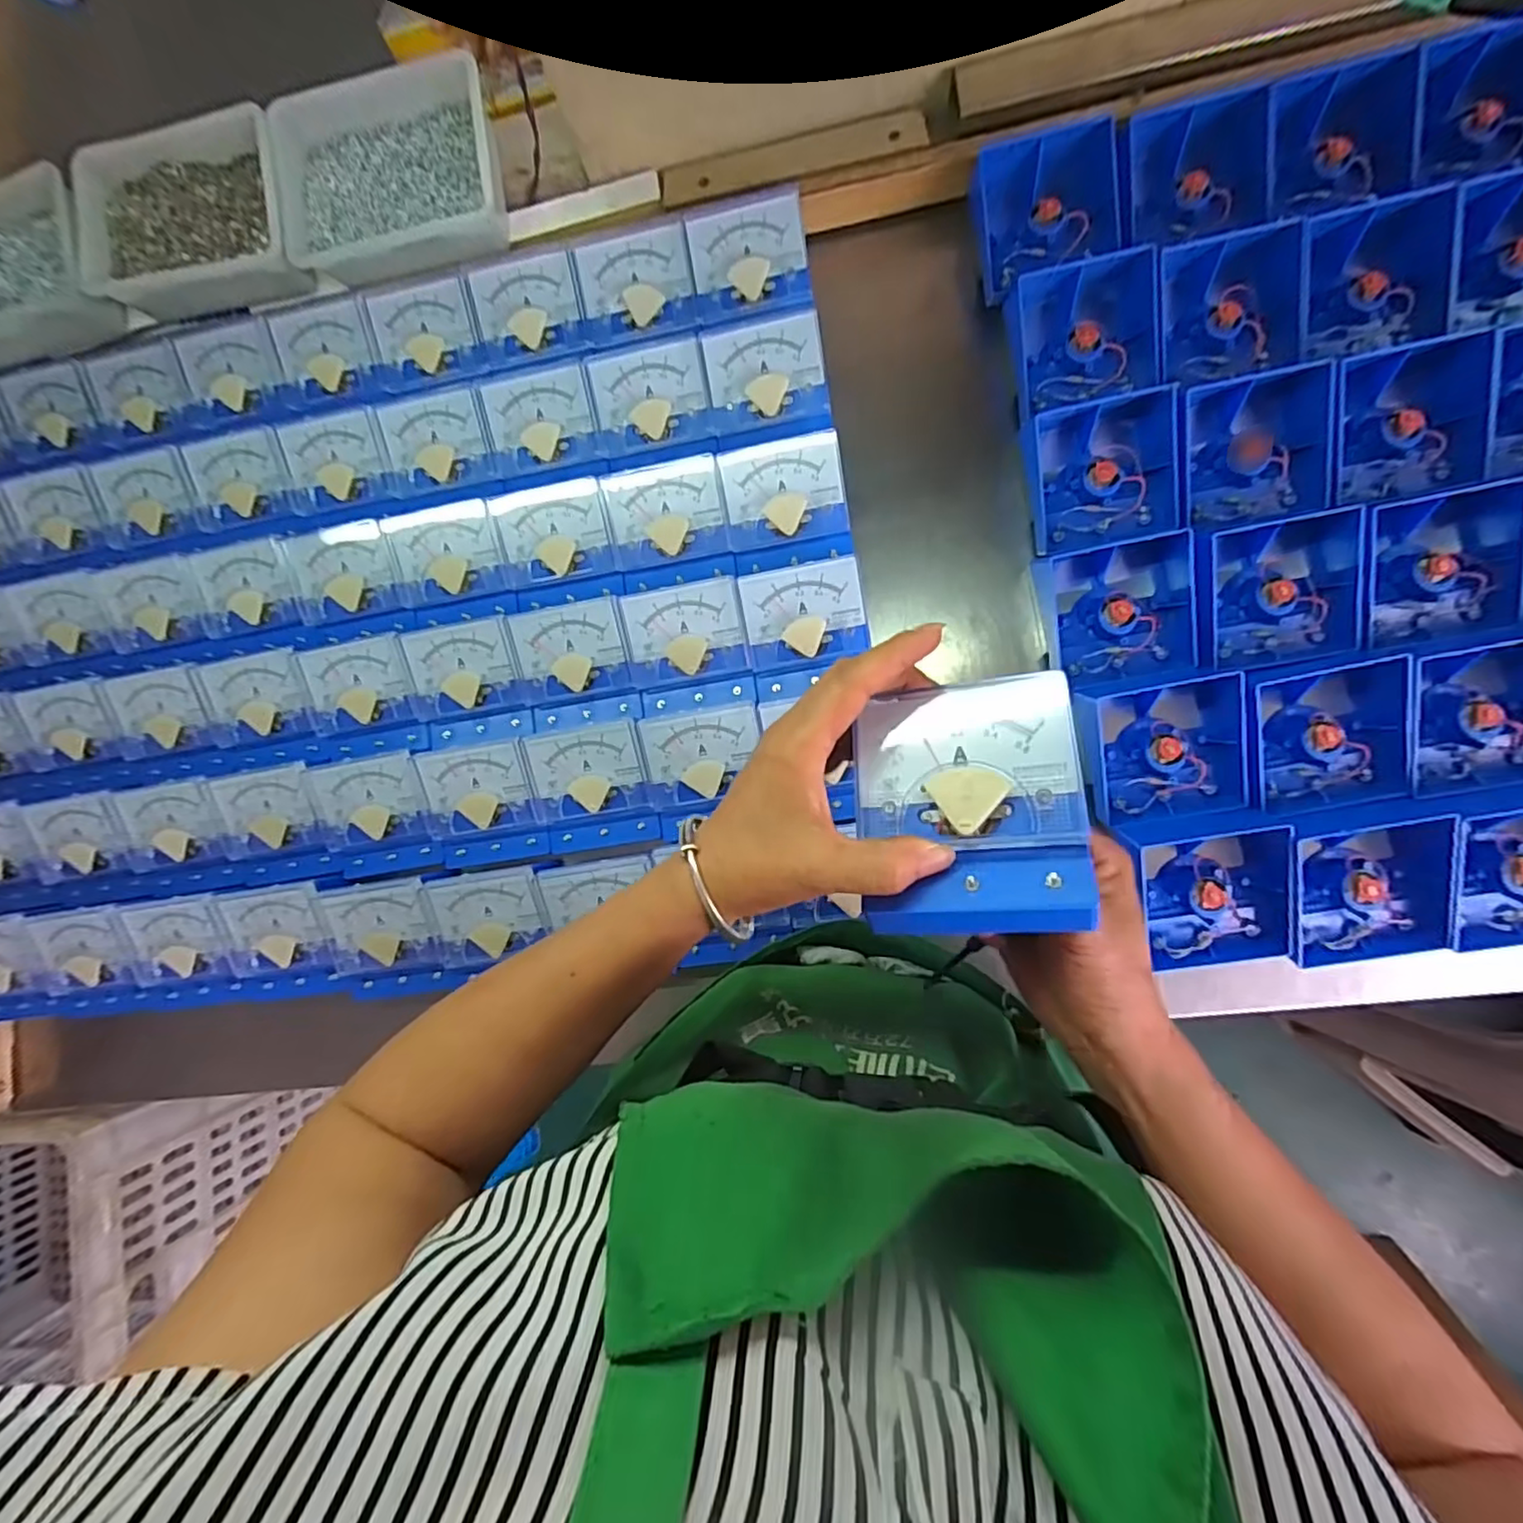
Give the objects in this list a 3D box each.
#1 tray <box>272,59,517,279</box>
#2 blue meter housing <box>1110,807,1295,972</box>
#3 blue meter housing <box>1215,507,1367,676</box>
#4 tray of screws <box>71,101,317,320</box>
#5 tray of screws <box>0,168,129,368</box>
[{"bbox_3d":[-0.286,-0.456,0.506,0.173,0.048,0.132,-6,88,7],"label":"tray"},{"bbox_3d":[0.292,0.086,0.425,0.097,0.031,0.100,-7,88,7],"label":"blue meter housing"},{"bbox_3d":[0.350,-0.114,0.437,0.093,0.040,0.093,-4,88,8],"label":"blue meter housing"},{"bbox_3d":[-0.462,-0.444,0.530,0.181,0.046,0.125,-4,88,8],"label":"tray of screws"},{"bbox_3d":[-0.635,-0.420,0.551,0.185,0.051,0.130,-5,88,8],"label":"tray of screws"}]

